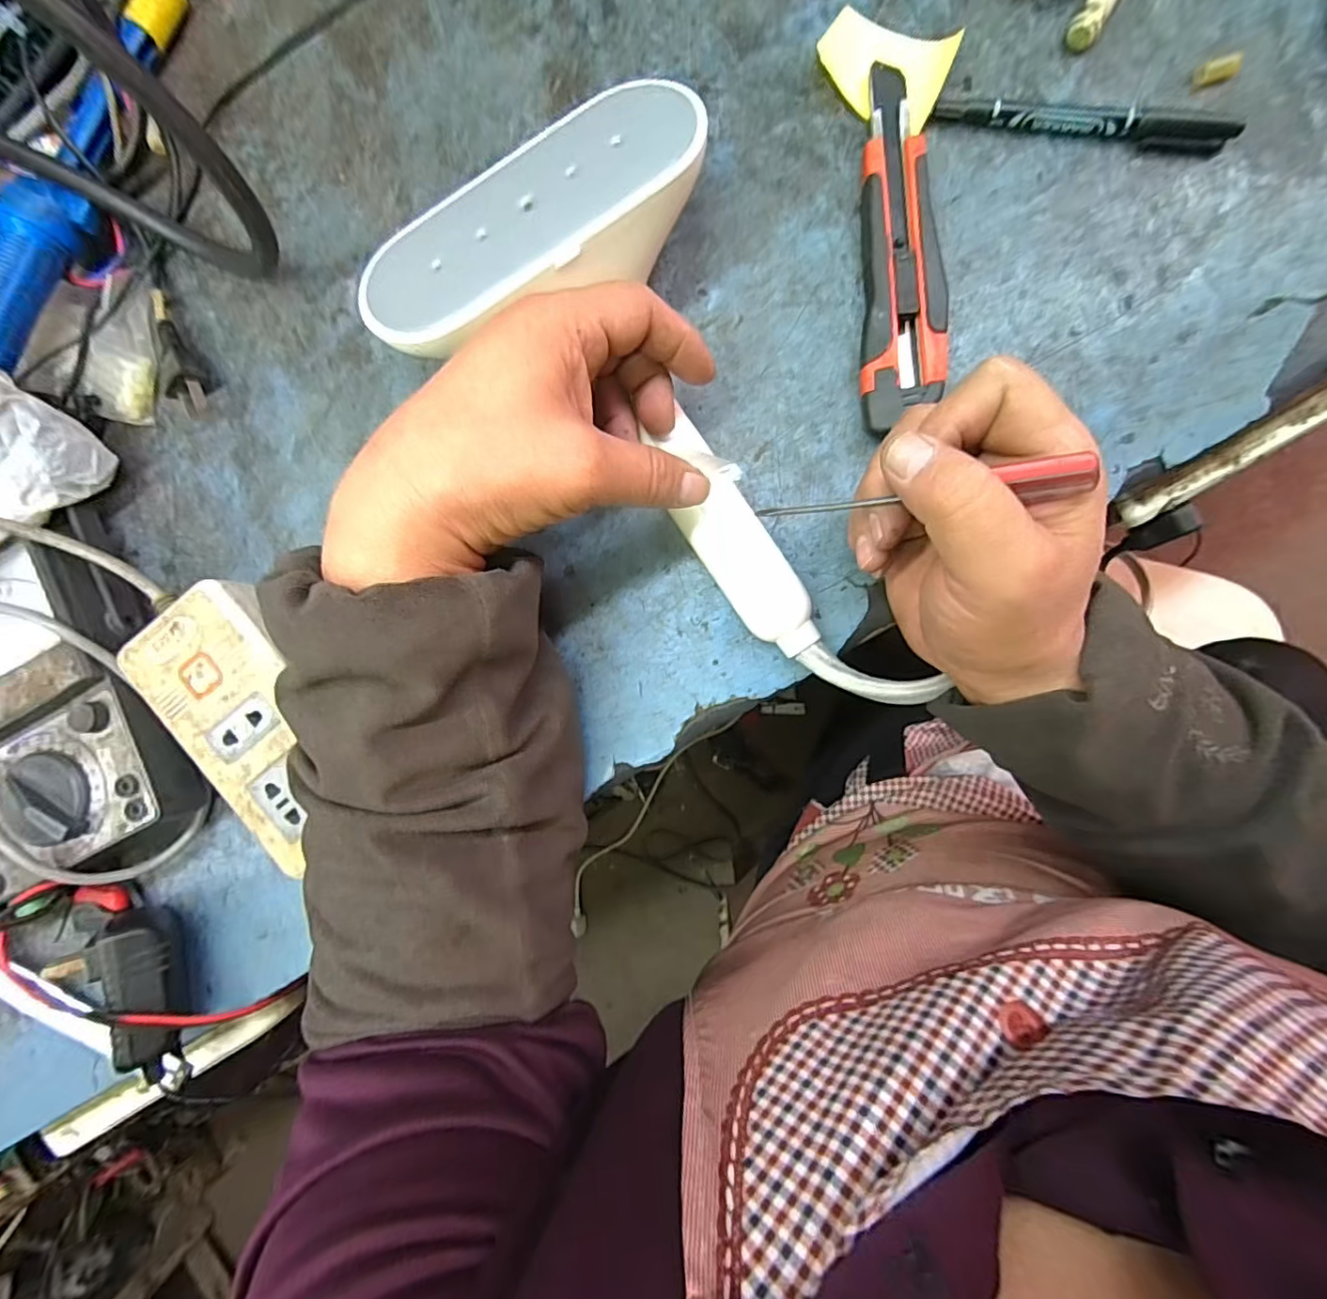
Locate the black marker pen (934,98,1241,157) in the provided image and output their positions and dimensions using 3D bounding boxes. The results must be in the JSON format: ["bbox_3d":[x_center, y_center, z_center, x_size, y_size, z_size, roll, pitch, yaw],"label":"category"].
[{"bbox_3d":[0.203,-0.255,0.282,0.136,0.011,0.010,12,91,6],"label":"black marker pen"}]

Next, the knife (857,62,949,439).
[{"bbox_3d":[0.117,-0.194,0.285,0.038,0.017,0.177,1,90,6],"label":"knife"}]

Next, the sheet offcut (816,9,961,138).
[{"bbox_3d":[0.108,-0.288,0.289,0.064,0.017,0.040,31,93,5],"label":"sheet offcut"}]

